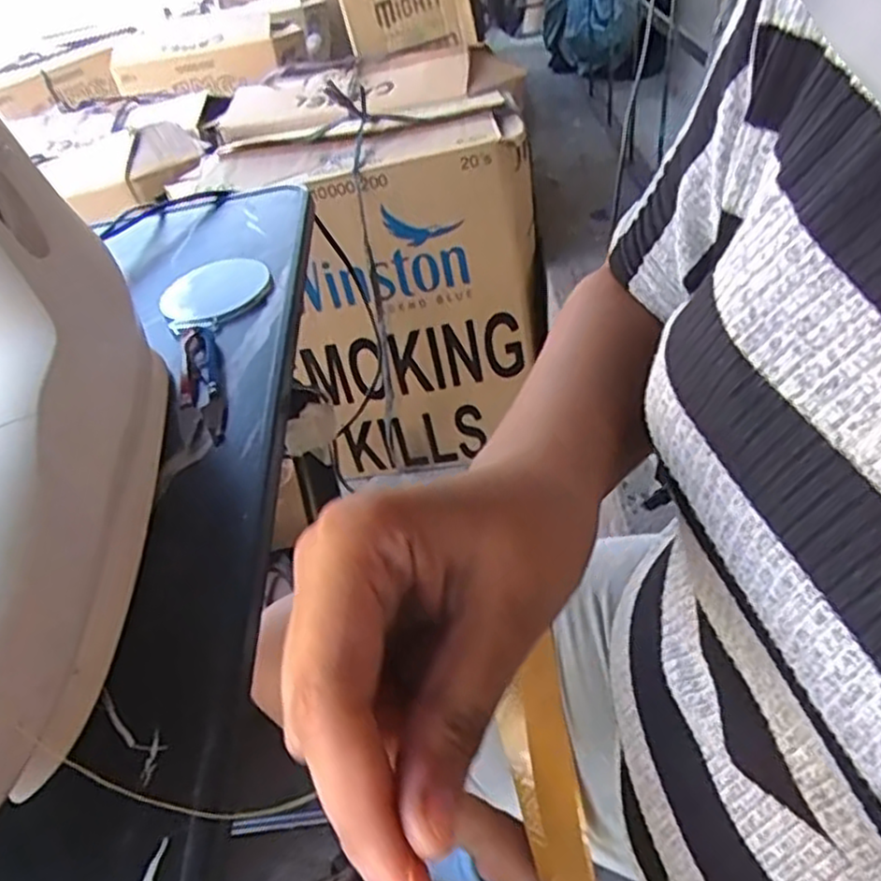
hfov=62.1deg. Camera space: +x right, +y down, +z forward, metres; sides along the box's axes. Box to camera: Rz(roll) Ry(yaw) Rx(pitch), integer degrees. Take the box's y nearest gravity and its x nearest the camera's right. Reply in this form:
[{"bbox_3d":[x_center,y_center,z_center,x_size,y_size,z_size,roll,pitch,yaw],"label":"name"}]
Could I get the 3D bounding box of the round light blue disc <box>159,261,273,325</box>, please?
[{"bbox_3d":[-0.155,-0.104,0.495,0.070,0.009,0.078,-29,44,-24],"label":"round light blue disc"}]

